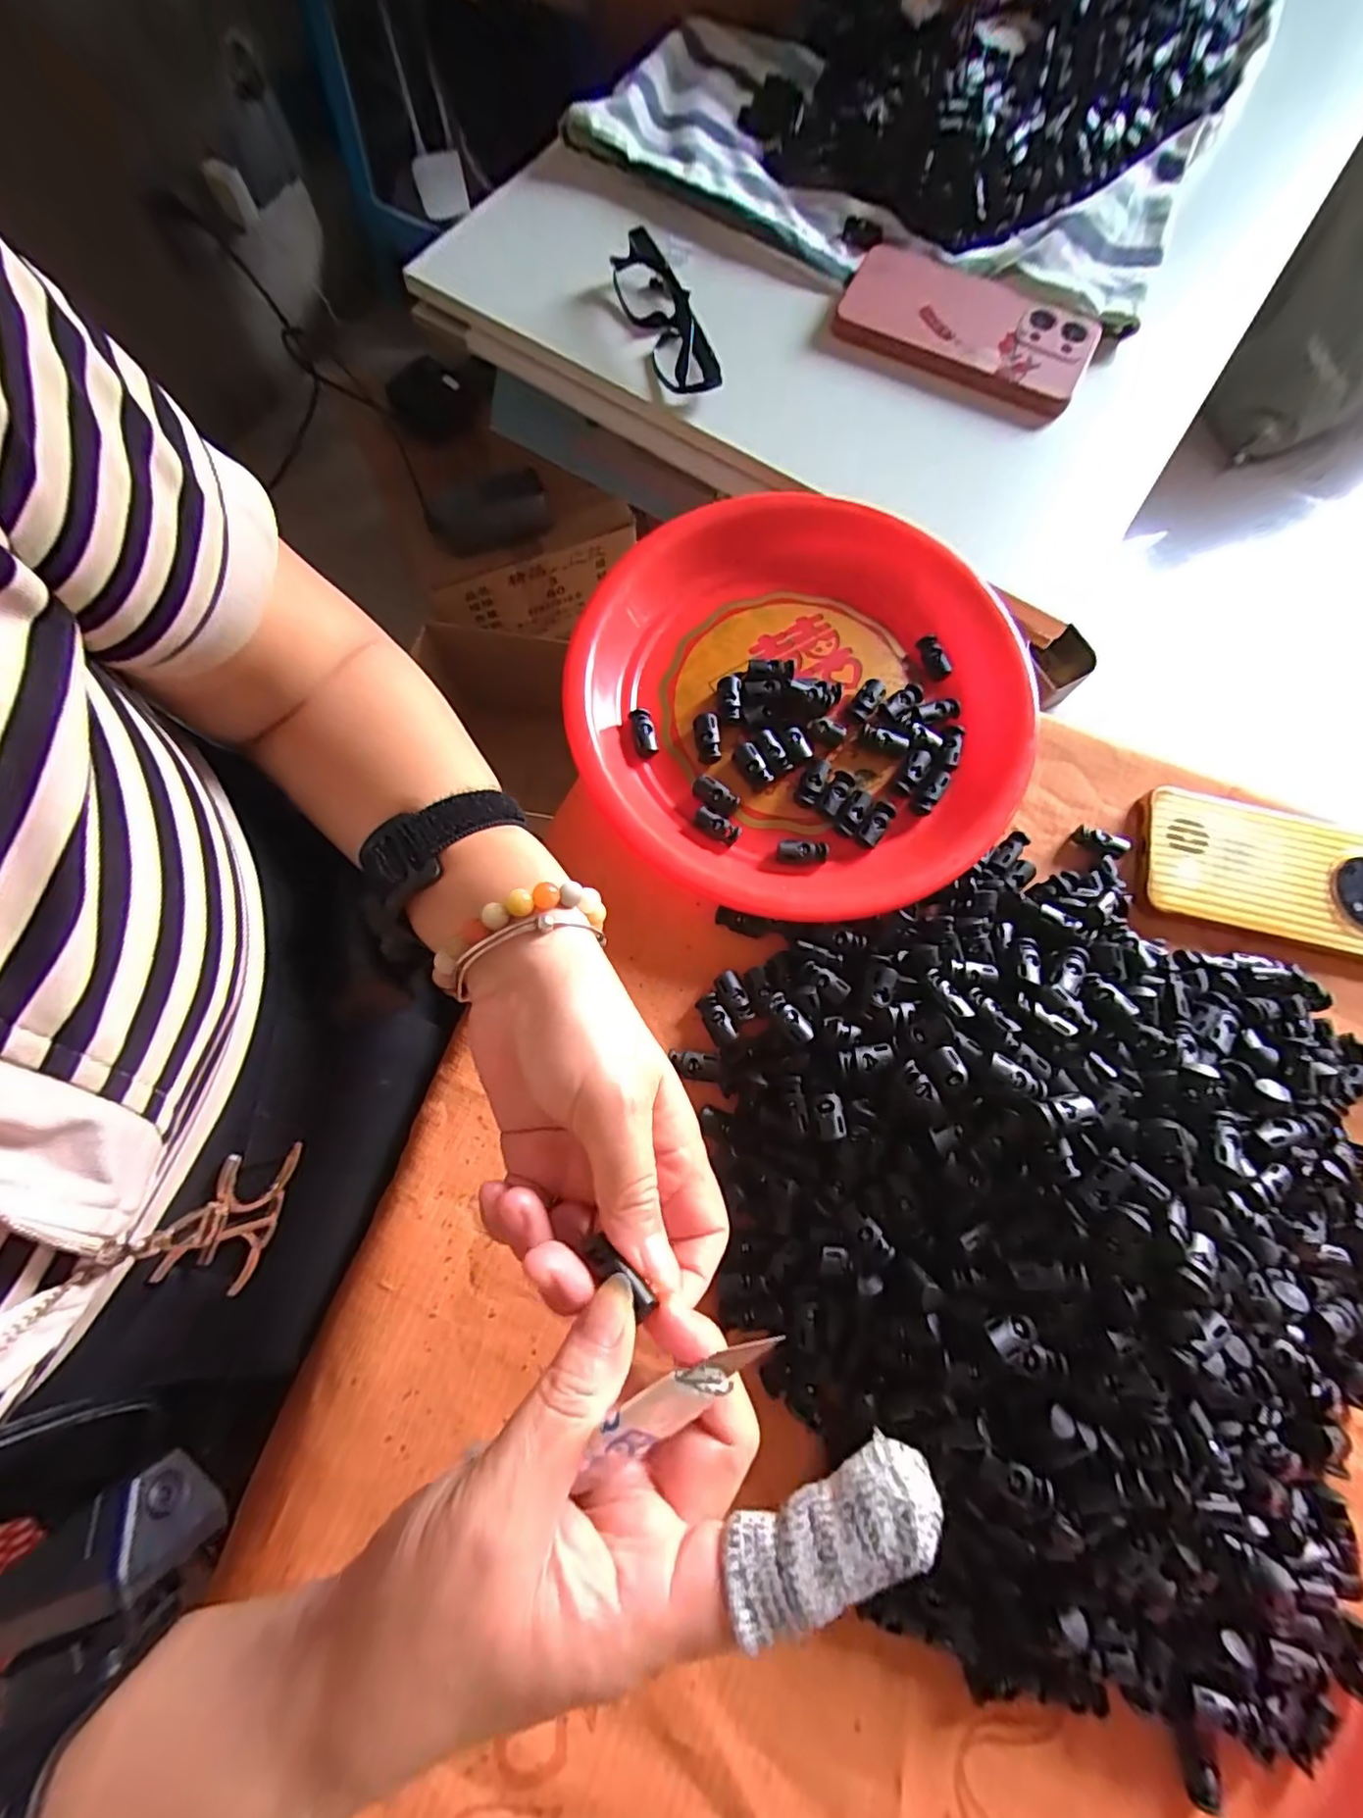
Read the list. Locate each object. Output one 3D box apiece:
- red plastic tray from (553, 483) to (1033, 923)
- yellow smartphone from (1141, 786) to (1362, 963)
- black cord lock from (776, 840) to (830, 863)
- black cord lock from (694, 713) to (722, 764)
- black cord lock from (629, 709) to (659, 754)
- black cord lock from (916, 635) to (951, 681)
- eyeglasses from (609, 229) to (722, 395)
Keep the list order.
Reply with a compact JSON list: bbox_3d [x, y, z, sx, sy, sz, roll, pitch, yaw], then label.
[{"bbox_3d":[0.071,-0.119,0.350,0.241,0.031,0.253,23,76,5],"label":"red plastic tray"},{"bbox_3d":[0.343,-0.019,0.348,0.161,0.008,0.076,13,75,2],"label":"yellow smartphone"},{"bbox_3d":[0.067,-0.032,0.341,0.028,0.006,0.013,5,75,0],"label":"black cord lock"},{"bbox_3d":[0.015,-0.097,0.351,0.014,0.012,0.029,-9,75,-4],"label":"black cord lock"},{"bbox_3d":[-0.021,-0.101,0.353,0.012,0.013,0.028,-15,76,-5],"label":"black cord lock"},{"bbox_3d":[0.152,-0.152,0.372,0.011,0.009,0.027,-16,76,-5],"label":"black cord lock"},{"bbox_3d":[-0.017,-0.394,0.406,0.034,0.037,0.139,-22,77,-7],"label":"eyeglasses"}]

